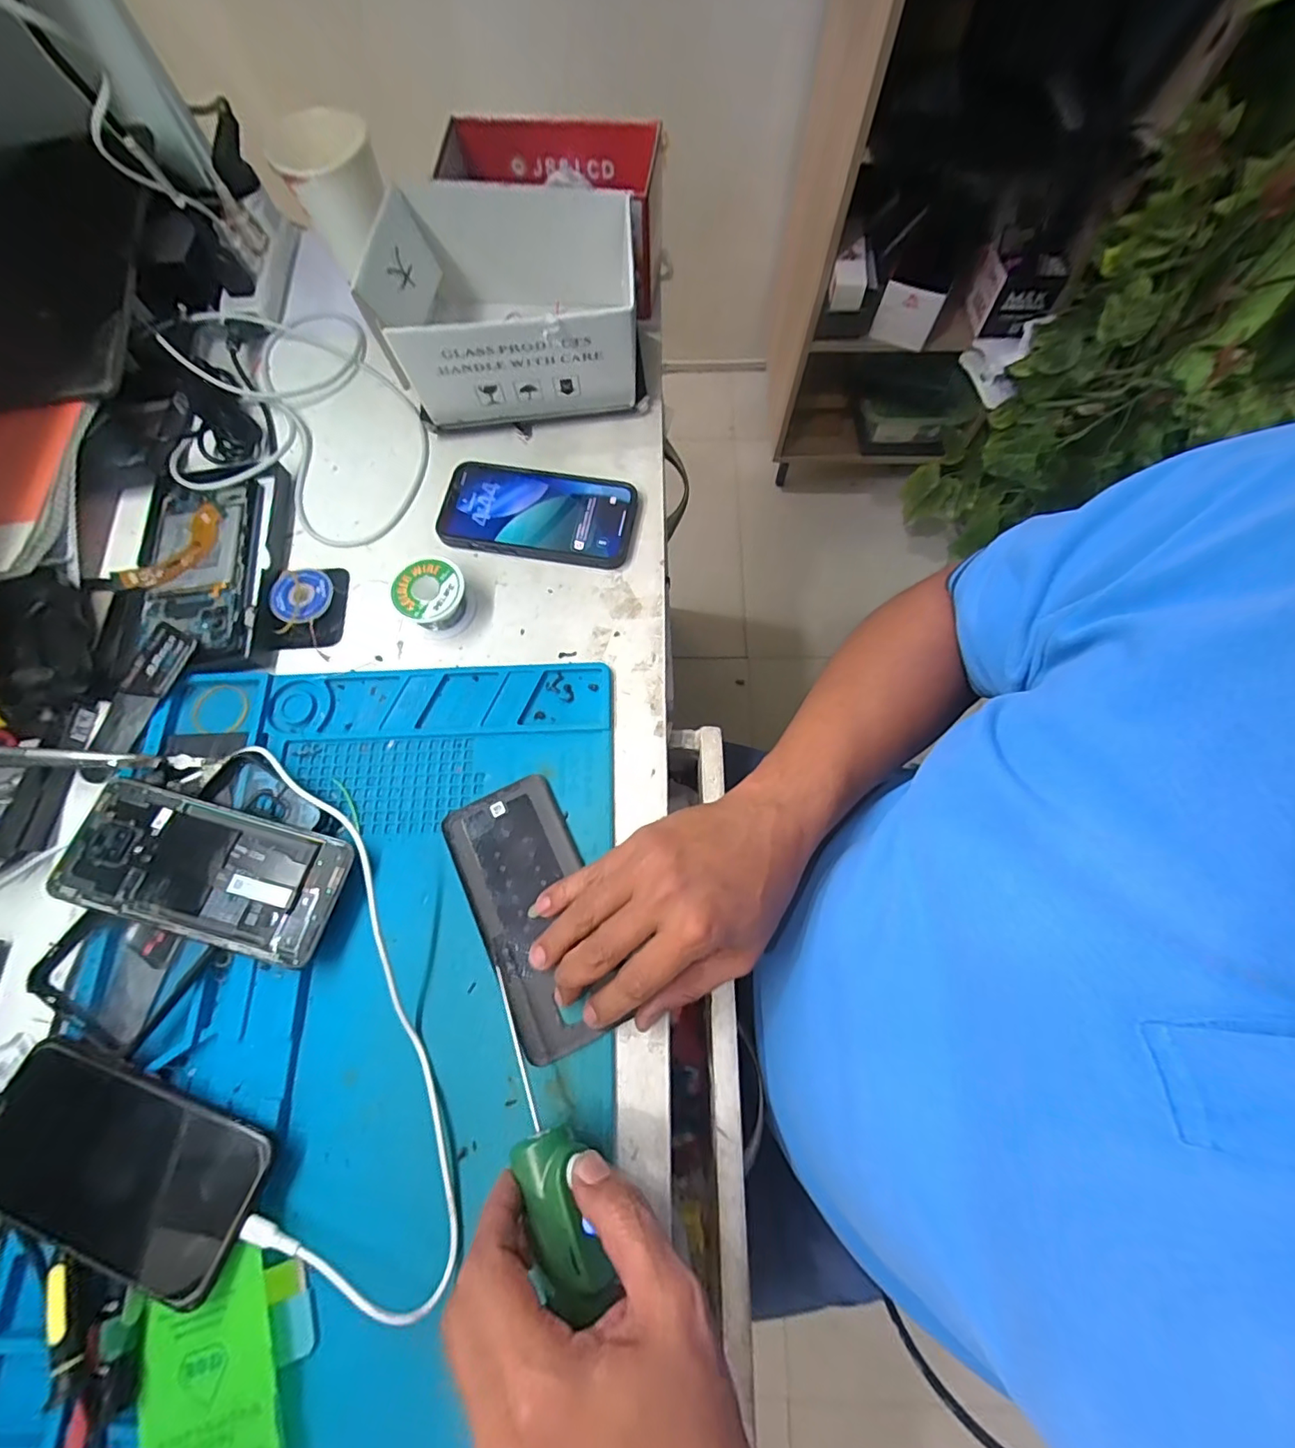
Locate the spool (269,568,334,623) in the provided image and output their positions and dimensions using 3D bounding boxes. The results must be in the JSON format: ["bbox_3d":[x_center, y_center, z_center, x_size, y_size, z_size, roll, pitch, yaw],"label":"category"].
[{"bbox_3d":[-0.259,-0.098,0.414,0.043,0.008,0.043,3,72,2],"label":"spool"}]

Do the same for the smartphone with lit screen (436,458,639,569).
[{"bbox_3d":[-0.087,-0.166,0.435,0.151,0.013,0.078,8,72,3],"label":"smartphone with lit screen"}]

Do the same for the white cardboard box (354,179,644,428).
[{"bbox_3d":[-0.106,-0.326,0.434,0.185,0.101,0.135,-3,72,-1],"label":"white cardboard box"}]

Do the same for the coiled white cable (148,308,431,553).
[{"bbox_3d":[-0.297,-0.262,0.468,0.201,0.036,0.279,-18,73,-5],"label":"coiled white cable"}]

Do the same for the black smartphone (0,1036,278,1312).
[{"bbox_3d":[-0.280,0.230,0.291,0.155,0.009,0.072,19,64,6],"label":"black smartphone"}]

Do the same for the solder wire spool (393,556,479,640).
[{"bbox_3d":[-0.157,-0.094,0.405,0.055,0.028,0.050,0,72,0],"label":"solder wire spool"}]

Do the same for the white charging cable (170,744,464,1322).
[{"bbox_3d":[-0.199,0.151,0.325,0.105,0.023,0.341,-23,73,-7],"label":"white charging cable"}]

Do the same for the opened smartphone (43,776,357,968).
[{"bbox_3d":[-0.267,0.087,0.334,0.162,0.006,0.075,15,72,2],"label":"opened smartphone"}]

